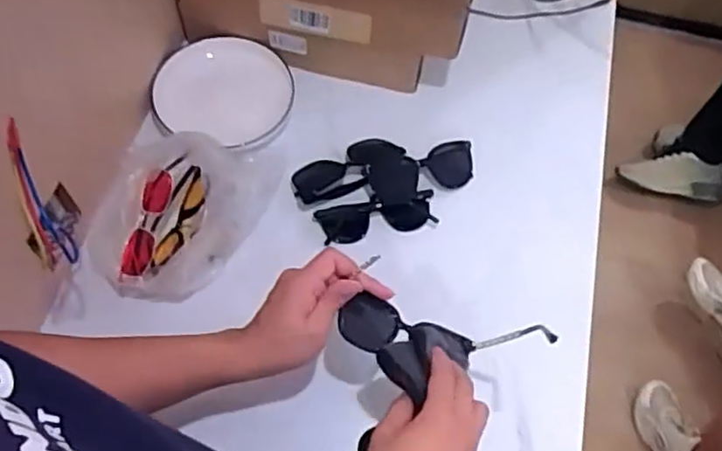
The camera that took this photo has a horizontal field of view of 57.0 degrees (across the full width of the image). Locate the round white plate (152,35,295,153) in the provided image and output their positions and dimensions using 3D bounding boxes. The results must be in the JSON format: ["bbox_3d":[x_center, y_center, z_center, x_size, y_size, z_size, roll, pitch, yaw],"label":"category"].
[{"bbox_3d":[-0.172,-0.170,0.843,0.166,0.030,0.154,2,63,-3],"label":"round white plate"}]

